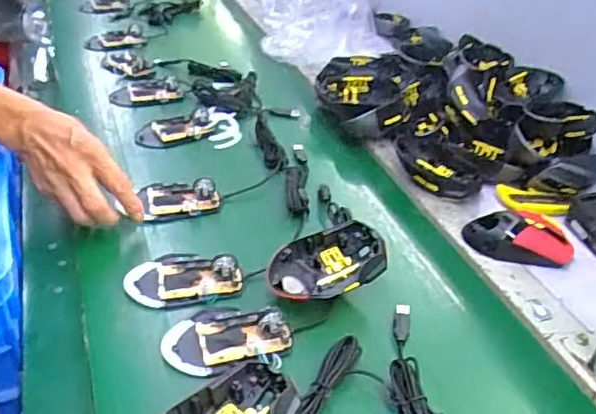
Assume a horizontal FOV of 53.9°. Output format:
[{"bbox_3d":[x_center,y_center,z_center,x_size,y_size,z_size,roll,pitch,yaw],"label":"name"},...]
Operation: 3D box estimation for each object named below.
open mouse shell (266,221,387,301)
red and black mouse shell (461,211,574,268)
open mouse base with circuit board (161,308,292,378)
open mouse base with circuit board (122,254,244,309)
[{"bbox_3d":[0.027,0.059,0.579,0.110,0.053,0.068,-4,36,-11],"label":"open mouse shell"},{"bbox_3d":[0.248,0.032,0.653,0.117,0.040,0.053,10,36,8],"label":"red and black mouse shell"},{"bbox_3d":[-0.063,0.111,0.517,0.109,0.027,0.068,-1,36,-7],"label":"open mouse base with circuit board"},{"bbox_3d":[-0.112,0.066,0.578,0.110,0.026,0.064,-3,36,-10],"label":"open mouse base with circuit board"}]

